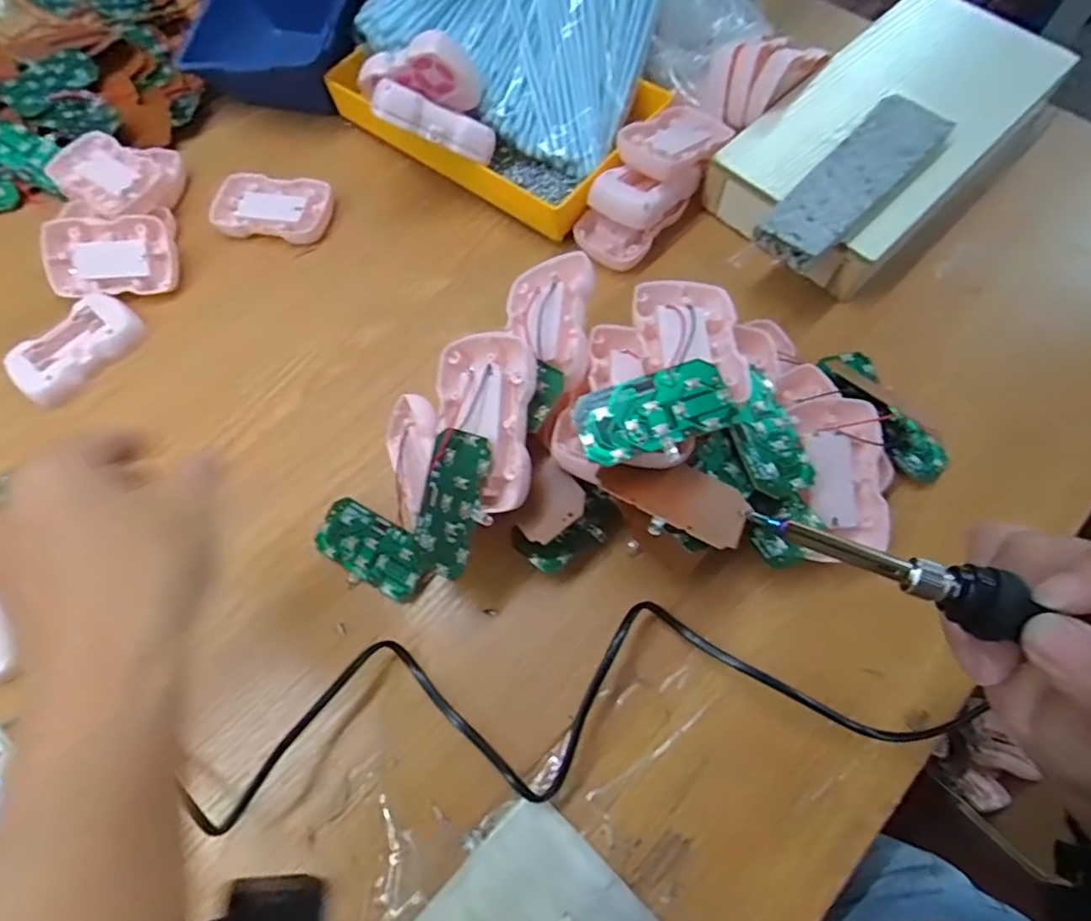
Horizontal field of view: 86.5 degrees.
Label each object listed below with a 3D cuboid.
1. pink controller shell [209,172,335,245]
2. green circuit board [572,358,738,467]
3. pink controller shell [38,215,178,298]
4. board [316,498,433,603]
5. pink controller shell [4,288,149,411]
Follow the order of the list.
[{"bbox_3d":[-0.212,-0.197,0.457,0.088,0.017,0.053,5,68,3],"label":"pink controller shell"},{"bbox_3d":[0.052,-0.023,0.278,0.073,0.007,0.037,-16,69,-6],"label":"green circuit board"},{"bbox_3d":[-0.319,-0.149,0.427,0.089,0.015,0.055,1,98,-4],"label":"pink controller shell"},{"bbox_3d":[-0.103,0.052,0.346,0.075,0.004,0.037,29,88,18],"label":"board"},{"bbox_3d":[-0.333,-0.080,0.411,0.047,0.018,0.086,31,71,12],"label":"pink controller shell"}]

